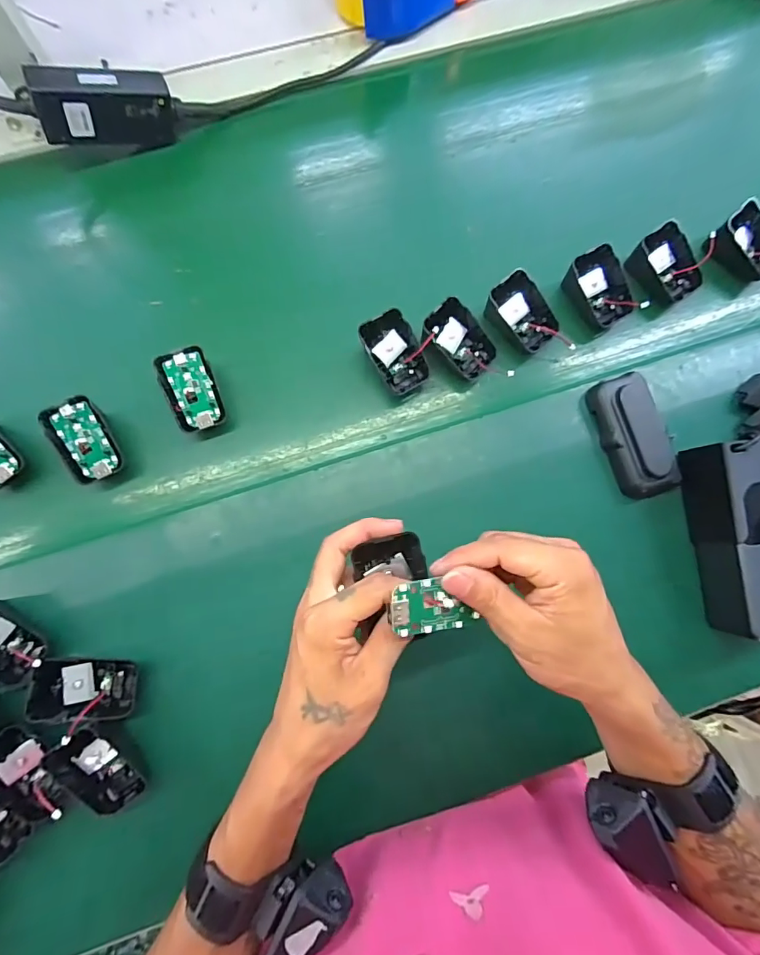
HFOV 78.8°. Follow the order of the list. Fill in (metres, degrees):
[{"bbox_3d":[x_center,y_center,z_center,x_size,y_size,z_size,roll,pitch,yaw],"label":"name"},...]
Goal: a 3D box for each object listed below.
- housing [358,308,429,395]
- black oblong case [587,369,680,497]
[{"bbox_3d":[0.014,-0.111,0.415,0.045,0.025,0.071,-32,109,-8],"label":"housing"},{"bbox_3d":[0.223,-0.037,0.407,0.047,0.032,0.105,-17,79,-4],"label":"black oblong case"}]

